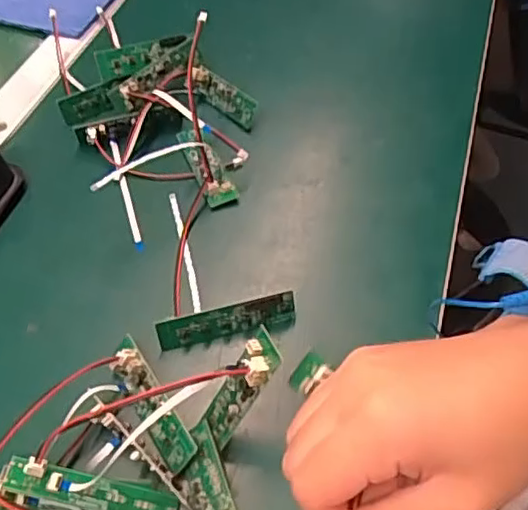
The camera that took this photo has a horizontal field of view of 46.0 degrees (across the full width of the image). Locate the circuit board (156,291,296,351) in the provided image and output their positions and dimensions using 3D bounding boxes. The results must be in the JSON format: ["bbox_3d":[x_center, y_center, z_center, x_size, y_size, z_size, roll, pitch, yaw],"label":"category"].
[{"bbox_3d":[-0.022,0.040,0.371,0.081,0.025,0.004,-13,31,-8],"label":"circuit board"}]

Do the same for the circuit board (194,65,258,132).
[{"bbox_3d":[-0.031,-0.126,0.495,0.068,0.022,0.004,42,29,24],"label":"circuit board"}]

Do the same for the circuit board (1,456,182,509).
[{"bbox_3d":[-0.082,0.114,0.300,0.083,0.009,0.018,18,51,-10],"label":"circuit board"}]

